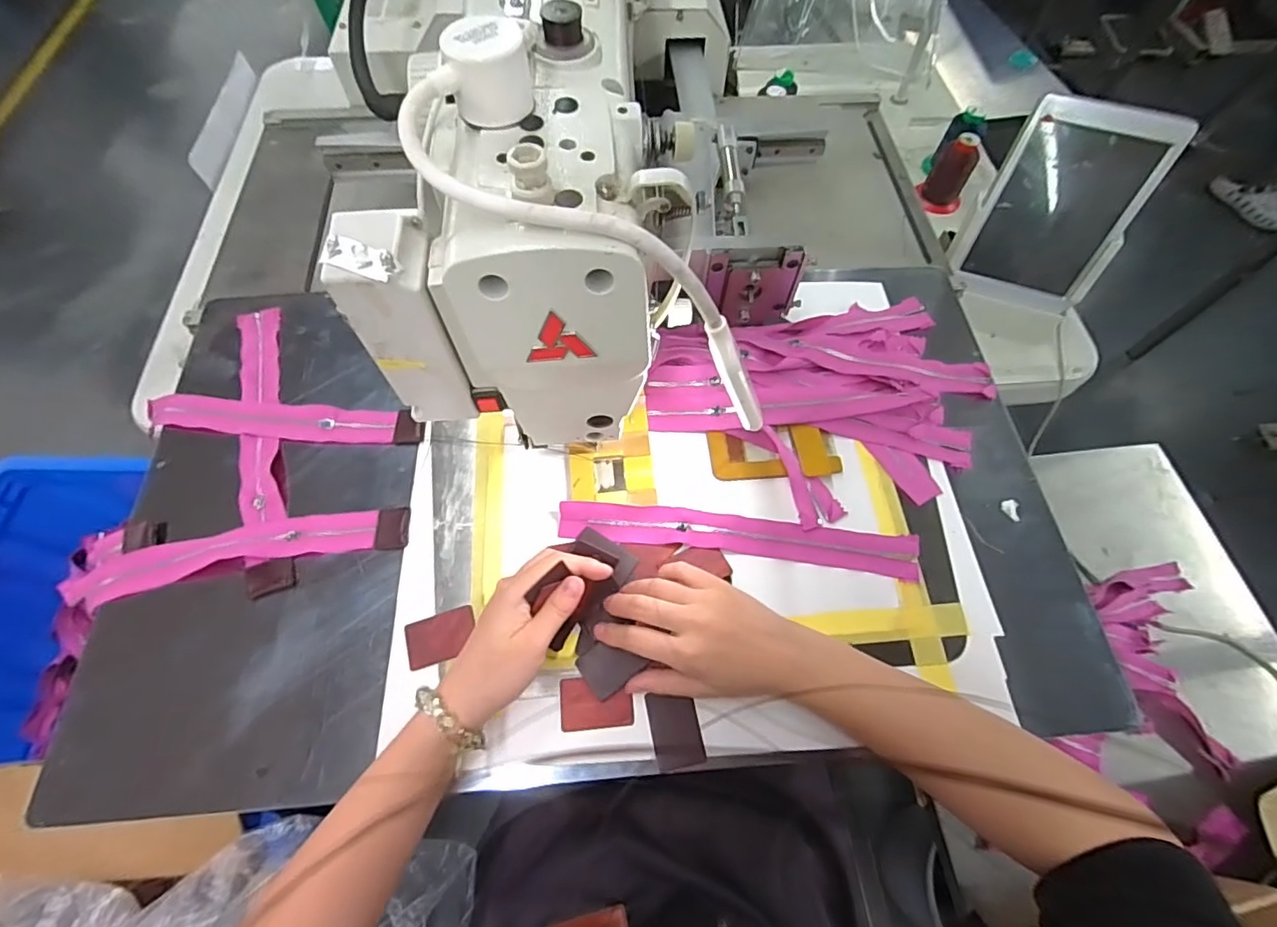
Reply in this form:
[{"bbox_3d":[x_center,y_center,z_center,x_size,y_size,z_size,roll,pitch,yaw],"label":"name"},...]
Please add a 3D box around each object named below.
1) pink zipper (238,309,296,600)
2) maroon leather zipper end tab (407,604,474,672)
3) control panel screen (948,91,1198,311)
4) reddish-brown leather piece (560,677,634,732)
[{"bbox_3d":[-0.333,-0.025,0.492,0.037,0.007,0.291,-16,64,-9],"label":"pink zipper"},{"bbox_3d":[-0.150,0.132,0.420,0.052,0.004,0.035,-16,64,-9],"label":"maroon leather zipper end tab"},{"bbox_3d":[0.478,-0.288,0.635,0.154,0.210,0.021,16,44,10],"label":"control panel screen"},{"bbox_3d":[-0.030,0.174,0.401,0.051,0.004,0.034,-4,63,-3],"label":"reddish-brown leather piece"}]

